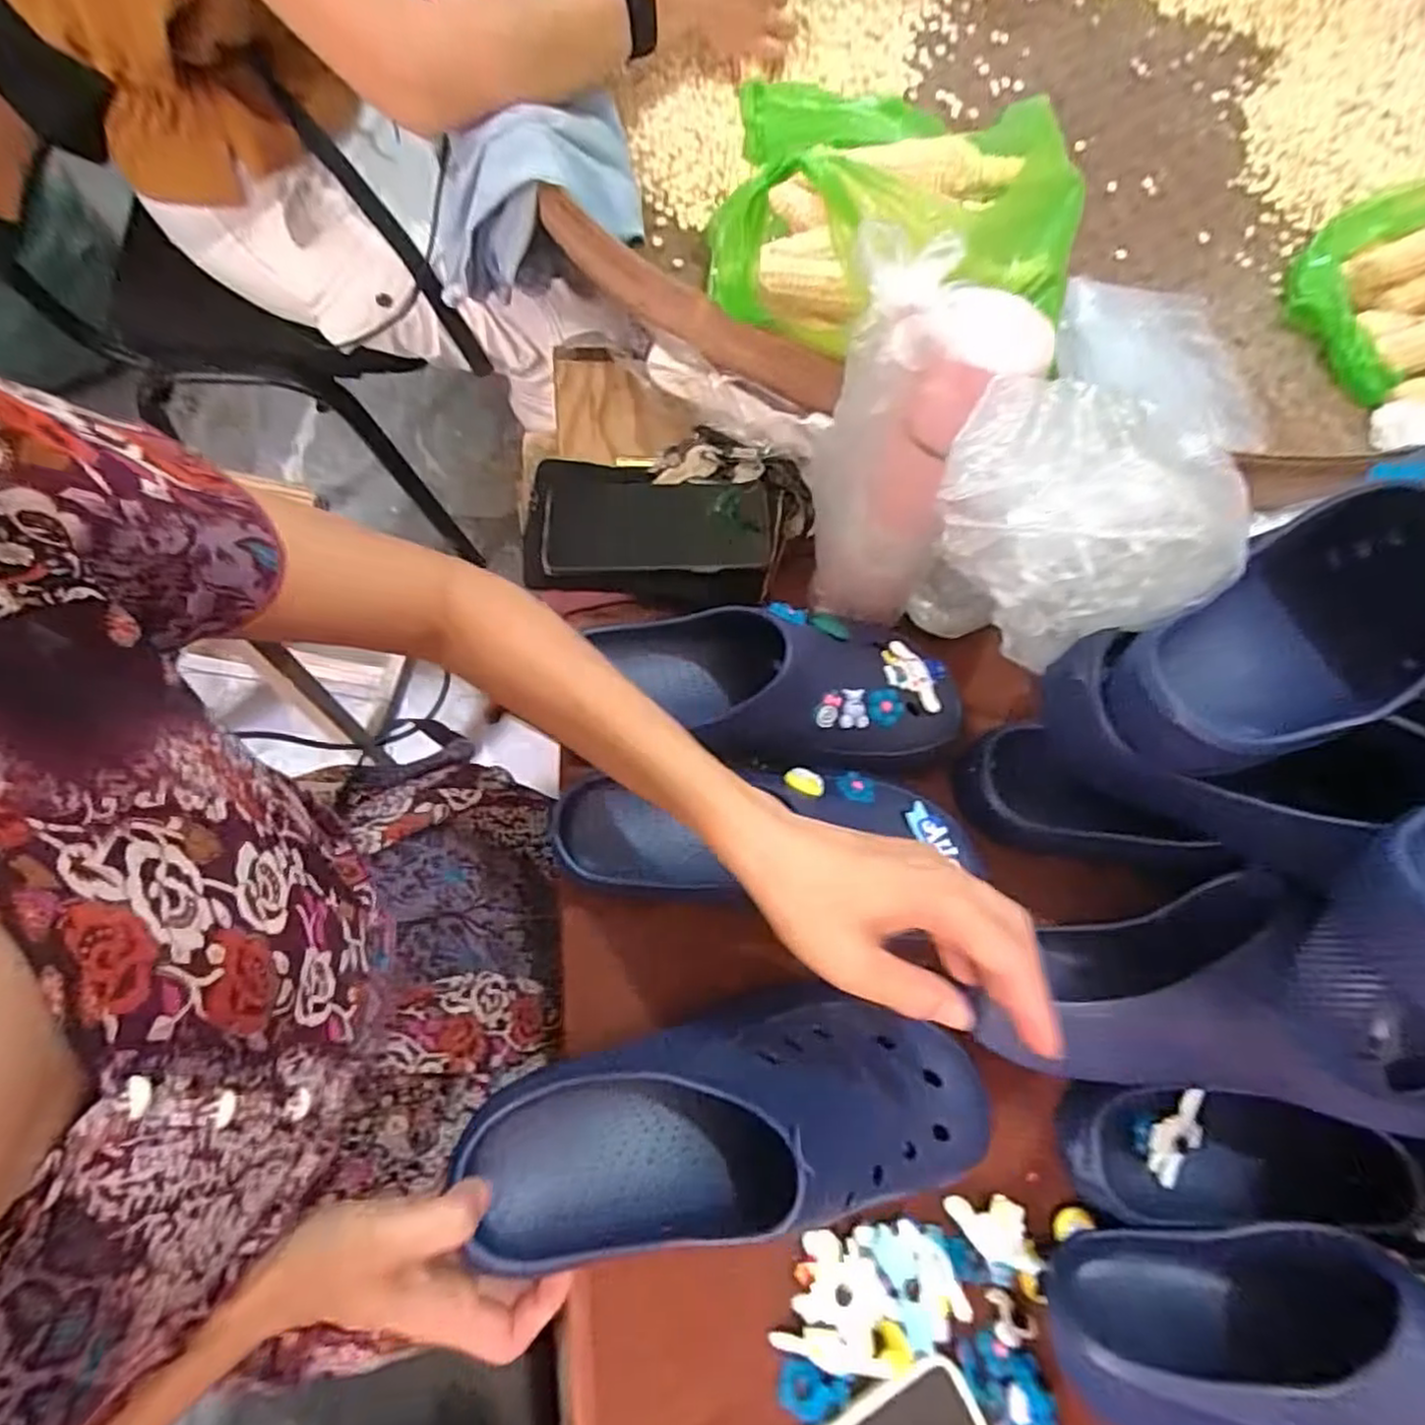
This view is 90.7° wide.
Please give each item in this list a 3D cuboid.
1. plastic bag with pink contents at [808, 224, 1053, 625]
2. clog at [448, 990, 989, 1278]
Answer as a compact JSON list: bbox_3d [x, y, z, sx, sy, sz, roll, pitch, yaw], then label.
[{"bbox_3d":[0.110,-0.148,0.438,0.096,0.239,0.078,5,70,-3],"label":"plastic bag with pink contents"},{"bbox_3d":[0.020,0.209,0.359,0.274,0.083,0.104,-6,68,-9],"label":"clog"}]

